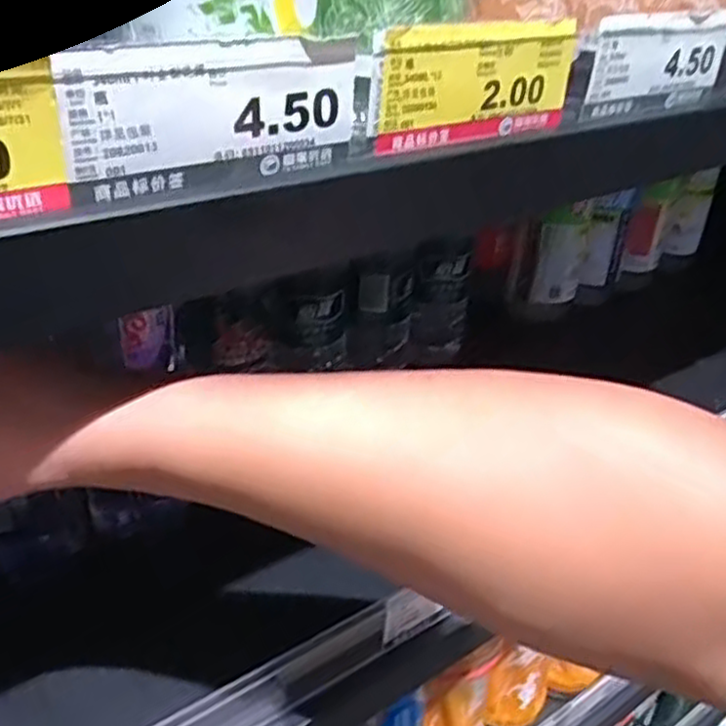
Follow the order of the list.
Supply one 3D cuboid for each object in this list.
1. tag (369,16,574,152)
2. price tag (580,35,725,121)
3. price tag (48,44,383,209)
[{"bbox_3d":[0.041,-0.098,0.270,0.090,0.039,0.004,-18,39,-33],"label":"tag"},{"bbox_3d":[0.127,-0.124,0.330,0.091,0.030,0.004,-19,39,-32],"label":"price tag"},{"bbox_3d":[-0.038,-0.068,0.221,0.093,0.034,0.004,-18,38,-32],"label":"price tag"}]

